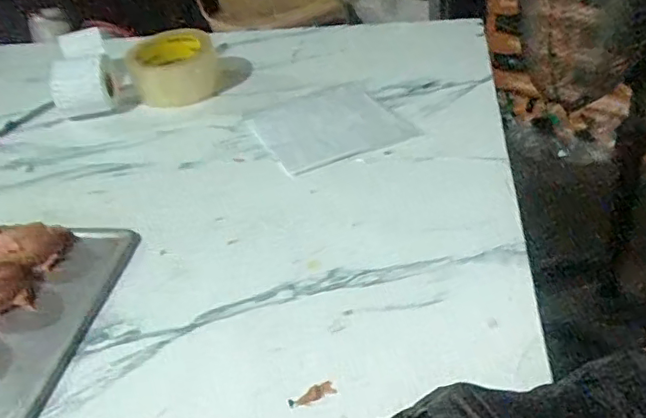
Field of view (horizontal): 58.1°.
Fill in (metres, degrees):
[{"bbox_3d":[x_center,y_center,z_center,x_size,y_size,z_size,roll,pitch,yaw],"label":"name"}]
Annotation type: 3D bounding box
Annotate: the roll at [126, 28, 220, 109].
[{"bbox_3d":[-0.173,-0.168,0.682,0.100,0.051,0.107,-14,37,-9],"label":"roll"}]

